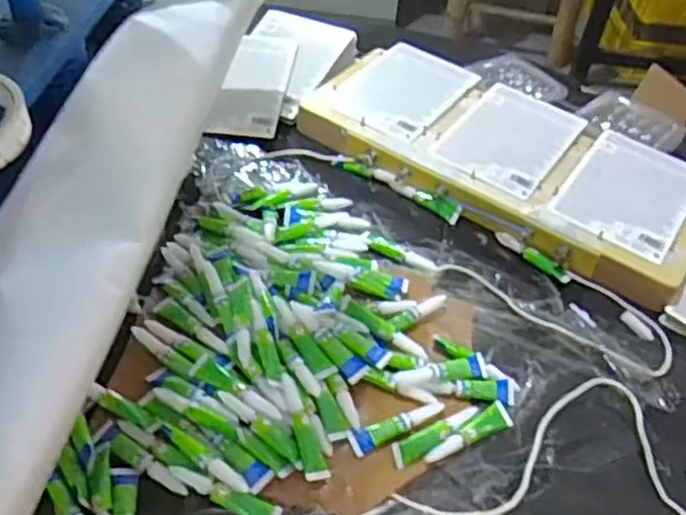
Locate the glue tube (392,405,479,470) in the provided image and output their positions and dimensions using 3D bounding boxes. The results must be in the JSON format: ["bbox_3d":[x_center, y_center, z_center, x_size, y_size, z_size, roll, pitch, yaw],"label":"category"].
[{"bbox_3d":[0.071,0.132,0.521,0.080,0.008,0.018,-23,52,-26],"label":"glue tube"}]

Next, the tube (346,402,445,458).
[{"bbox_3d":[0.041,0.125,0.519,0.080,0.010,0.018,-19,51,-24],"label":"tube"}]

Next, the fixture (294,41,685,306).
[{"bbox_3d":[0.175,-0.112,0.745,0.431,0.041,0.206,31,50,22],"label":"fixture"}]

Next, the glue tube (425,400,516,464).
[{"bbox_3d":[0.095,0.134,0.526,0.083,0.012,0.019,-21,52,-25],"label":"glue tube"}]

